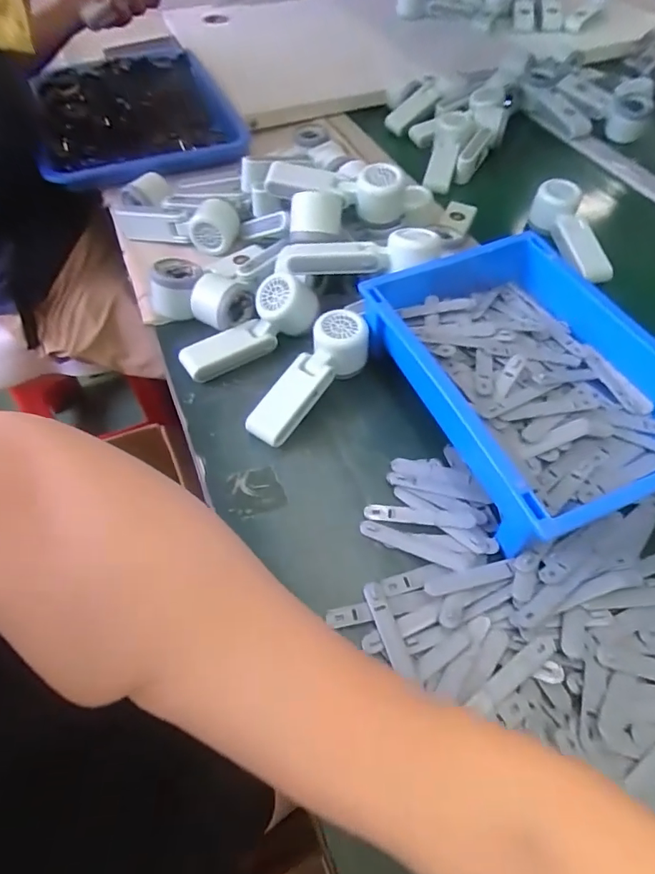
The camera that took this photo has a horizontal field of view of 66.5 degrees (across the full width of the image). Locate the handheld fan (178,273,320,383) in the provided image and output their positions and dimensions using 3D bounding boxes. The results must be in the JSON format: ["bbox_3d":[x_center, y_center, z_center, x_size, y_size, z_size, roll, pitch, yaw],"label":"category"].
[{"bbox_3d":[-0.091,-0.126,0.556,0.161,0.063,0.053,-27,58,-17],"label":"handheld fan"}]

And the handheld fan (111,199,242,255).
[{"bbox_3d":[-0.204,-0.289,0.680,0.166,0.051,0.060,10,55,8],"label":"handheld fan"}]

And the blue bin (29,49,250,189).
[{"bbox_3d":[-0.329,-0.585,0.883,0.327,0.067,0.452,-14,56,-11],"label":"blue bin"}]

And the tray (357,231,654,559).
[{"bbox_3d":[0.193,-0.060,0.482,0.219,0.073,0.307,-18,56,-14],"label":"tray"}]

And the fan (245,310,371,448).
[{"bbox_3d":[-0.023,-0.066,0.520,0.060,0.049,0.163,36,63,24],"label":"fan"}]

